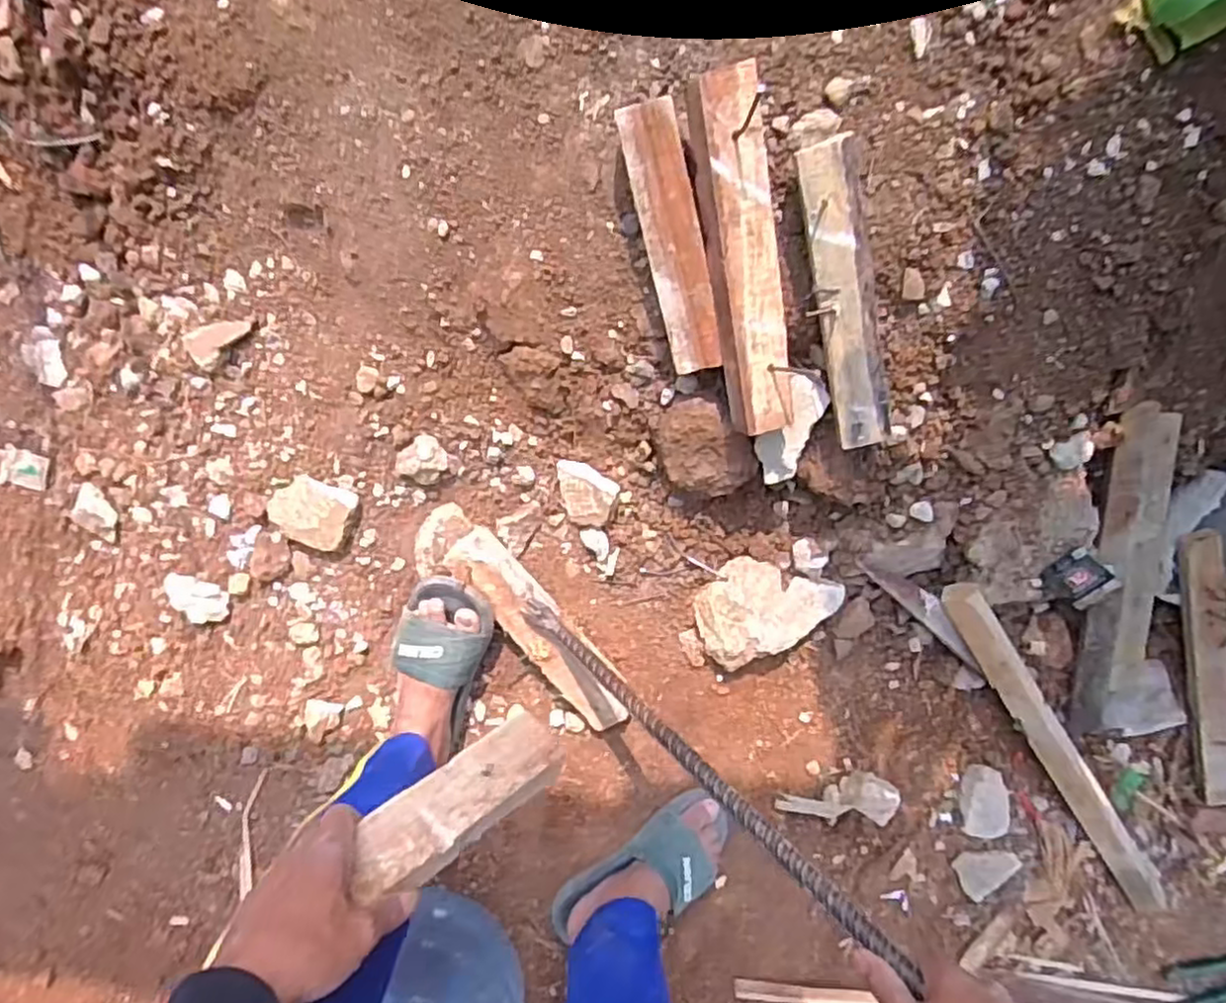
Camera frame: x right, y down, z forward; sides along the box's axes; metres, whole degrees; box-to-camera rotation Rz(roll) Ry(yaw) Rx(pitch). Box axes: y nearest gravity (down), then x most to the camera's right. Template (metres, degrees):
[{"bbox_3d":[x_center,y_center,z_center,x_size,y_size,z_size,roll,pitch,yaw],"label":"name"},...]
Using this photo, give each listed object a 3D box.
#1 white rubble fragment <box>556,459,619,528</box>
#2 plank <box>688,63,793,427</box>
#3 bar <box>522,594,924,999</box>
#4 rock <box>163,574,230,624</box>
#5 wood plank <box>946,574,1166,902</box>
[{"bbox_3d":[-0.036,-0.007,0.854,0.084,0.044,0.071,24,94,3],"label":"white rubble fragment"},{"bbox_3d":[0.129,-0.229,0.681,0.065,0.029,0.331,-10,111,5],"label":"plank"},{"bbox_3d":[0.147,0.292,0.551,0.807,0.028,0.027,34,96,45],"label":"bar"},{"bbox_3d":[-0.538,0.124,0.897,0.085,0.020,0.055,23,94,3],"label":"rock"},{"bbox_3d":[0.625,0.357,0.974,0.051,0.050,0.614,-35,103,5],"label":"wood plank"}]

